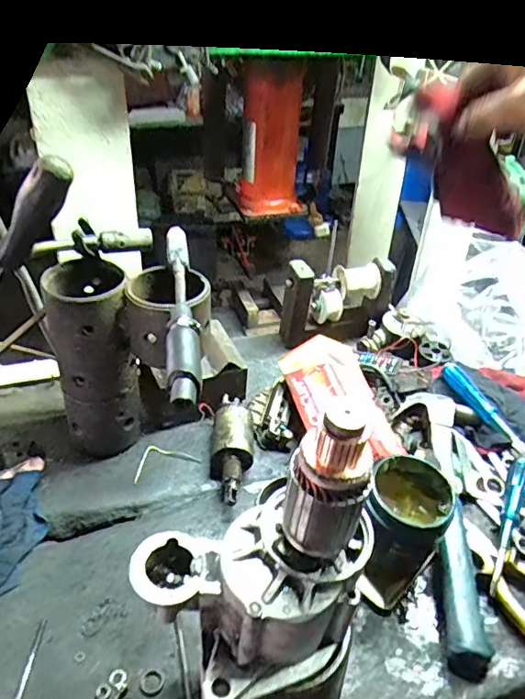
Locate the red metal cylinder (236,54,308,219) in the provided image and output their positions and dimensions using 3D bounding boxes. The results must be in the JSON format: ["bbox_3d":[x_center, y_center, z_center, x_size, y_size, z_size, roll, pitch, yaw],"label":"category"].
[{"bbox_3d":[0.017,-0.383,0.993,0.109,0.253,0.116,1,37,-3],"label":"red metal cylinder"}]

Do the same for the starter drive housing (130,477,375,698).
[{"bbox_3d":[-0.002,0.177,0.406,0.167,0.091,0.105,-11,39,-18],"label":"starter drive housing"}]

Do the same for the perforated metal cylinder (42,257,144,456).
[{"bbox_3d":[-0.196,0.012,0.656,0.085,0.216,0.098,-10,39,-17],"label":"perforated metal cylinder"}]

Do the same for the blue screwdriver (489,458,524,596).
[{"bbox_3d":[0.280,0.188,0.626,0.020,0.030,0.197,21,40,22],"label":"blue screwdriver"}]

